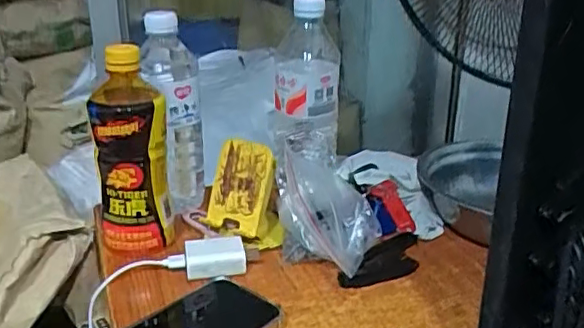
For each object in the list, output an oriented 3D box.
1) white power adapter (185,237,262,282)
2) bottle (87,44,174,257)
[{"bbox_3d":[-0.064,0.086,0.554,0.067,0.023,0.047,-5,22,-9],"label":"white power adapter"},{"bbox_3d":[-0.152,-0.008,0.563,0.068,0.193,0.059,-7,23,-13],"label":"bottle"}]

